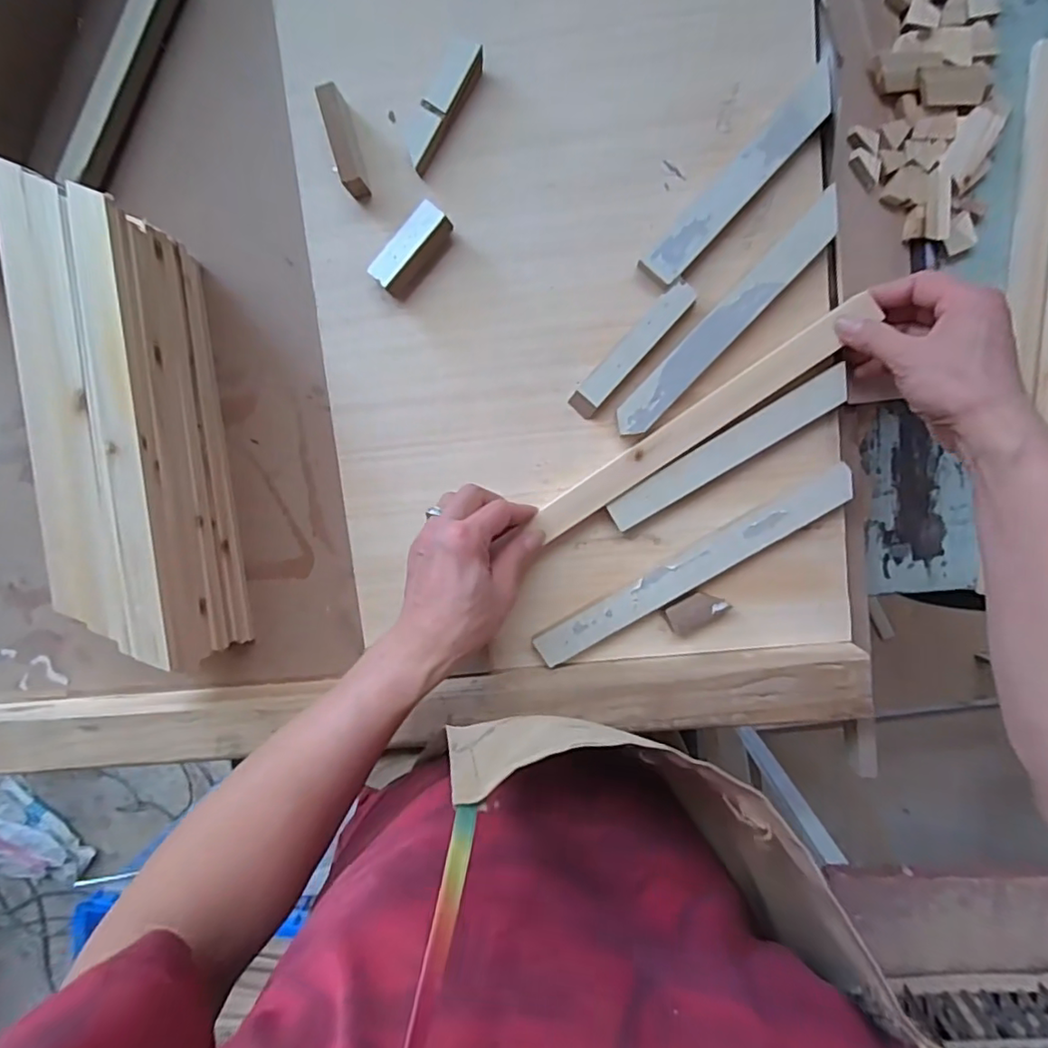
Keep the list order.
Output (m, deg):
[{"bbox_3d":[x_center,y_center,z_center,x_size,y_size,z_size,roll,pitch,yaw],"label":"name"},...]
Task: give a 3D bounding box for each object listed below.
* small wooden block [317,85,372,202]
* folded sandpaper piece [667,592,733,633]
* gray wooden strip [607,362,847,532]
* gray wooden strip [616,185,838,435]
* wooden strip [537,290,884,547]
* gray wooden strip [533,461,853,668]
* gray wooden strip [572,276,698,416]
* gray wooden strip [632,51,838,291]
[{"bbox_3d":[-0.144,-0.306,0.470,0.017,0.027,0.080,-14,95,6],"label":"small wooden block"},{"bbox_3d":[0.146,0.073,0.497,0.050,0.016,0.026,-29,93,7],"label":"folded sandpaper piece"},{"bbox_3d":[0.165,-0.060,0.478,0.209,0.014,0.031,-31,93,7],"label":"gray wooden strip"},{"bbox_3d":[0.162,-0.162,0.467,0.029,0.014,0.230,44,97,-1],"label":"gray wooden strip"},{"bbox_3d":[0.140,-0.085,0.474,0.301,0.013,0.031,-34,91,6],"label":"wooden strip"},{"bbox_3d":[0.139,0.038,0.491,0.286,0.020,0.034,-32,93,7],"label":"gray wooden strip"},{"bbox_3d":[0.086,-0.143,0.476,0.027,0.013,0.127,43,97,-1],"label":"gray wooden strip"},{"bbox_3d":[0.169,-0.268,0.455,0.034,0.016,0.191,44,97,-1],"label":"gray wooden strip"}]

